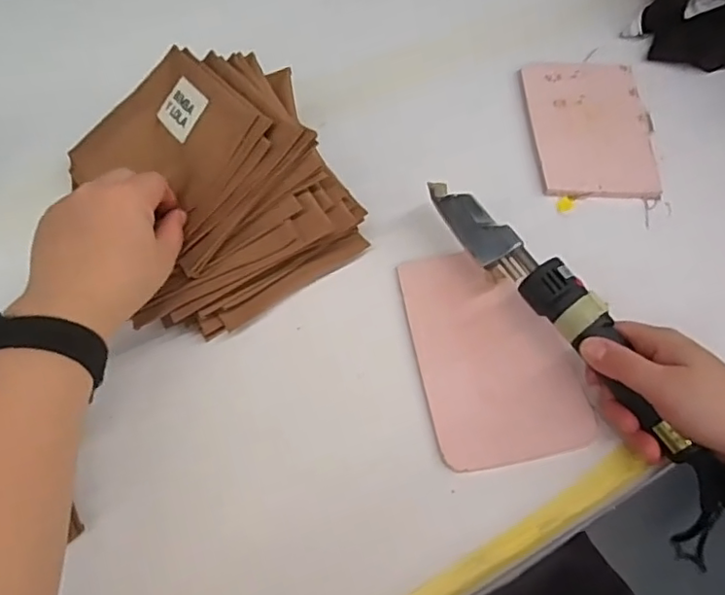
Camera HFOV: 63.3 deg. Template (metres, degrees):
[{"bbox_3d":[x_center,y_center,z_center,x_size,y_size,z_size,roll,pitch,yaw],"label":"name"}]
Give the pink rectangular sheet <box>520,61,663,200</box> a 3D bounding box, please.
[{"bbox_3d":[0.224,-0.170,0.579,0.114,0.014,0.179,-1,60,2],"label":"pink rectangular sheet"}]

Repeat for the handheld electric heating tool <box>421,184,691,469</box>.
[{"bbox_3d":[0.142,-0.001,0.431,0.037,0.029,0.261,-33,66,-15],"label":"handheld electric heating tool"}]

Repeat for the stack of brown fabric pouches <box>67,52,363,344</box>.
[{"bbox_3d":[-0.127,-0.107,0.481,0.183,0.099,0.236,-28,63,-13],"label":"stack of brown fabric pouches"}]

